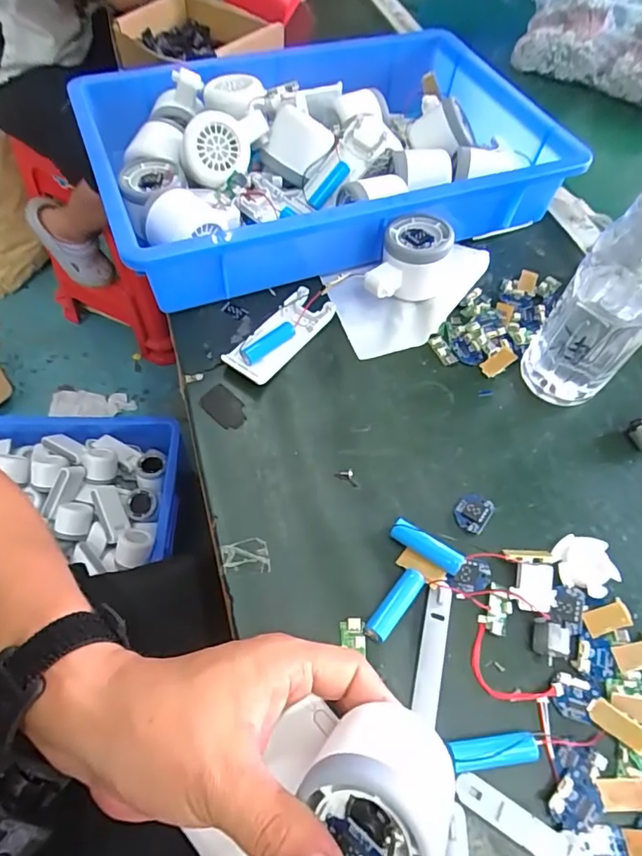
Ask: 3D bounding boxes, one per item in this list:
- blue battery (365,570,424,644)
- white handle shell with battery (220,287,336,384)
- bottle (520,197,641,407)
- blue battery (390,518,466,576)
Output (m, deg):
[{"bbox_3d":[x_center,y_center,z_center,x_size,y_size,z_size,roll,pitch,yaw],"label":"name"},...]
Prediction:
[{"bbox_3d":[0.047,0.110,0.311,0.014,0.012,0.050,35,63,17],"label":"blue battery"},{"bbox_3d":[-0.034,-0.078,0.420,0.037,0.019,0.101,34,63,17],"label":"white handle shell with battery"},{"bbox_3d":[0.201,-0.091,0.337,0.060,0.199,0.057,34,63,17],"label":"bottle"},{"bbox_3d":[0.071,0.079,0.332,0.050,0.016,0.014,31,62,15],"label":"blue battery"}]

